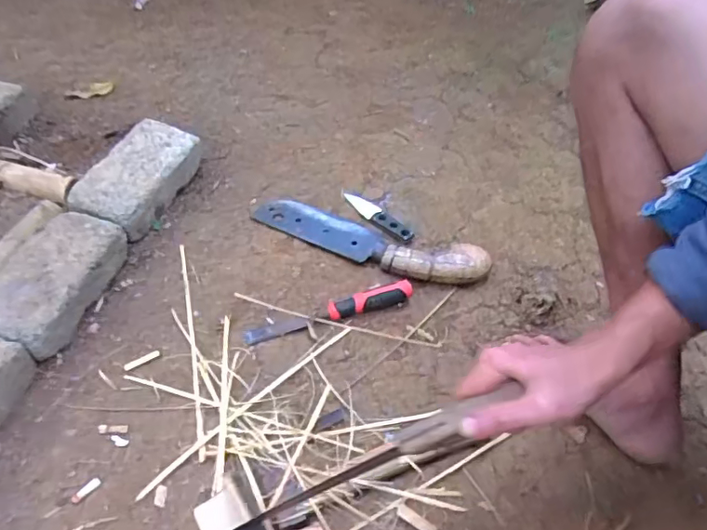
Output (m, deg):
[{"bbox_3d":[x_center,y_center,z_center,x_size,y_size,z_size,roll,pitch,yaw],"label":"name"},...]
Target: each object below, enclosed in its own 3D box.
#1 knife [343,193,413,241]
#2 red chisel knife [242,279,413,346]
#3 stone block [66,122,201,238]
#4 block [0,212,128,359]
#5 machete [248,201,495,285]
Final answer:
[{"bbox_3d":[0.040,-0.081,0.873,0.033,0.010,0.140,-33,59,-26],"label":"knife"},{"bbox_3d":[-0.034,0.059,0.740,0.237,0.028,0.033,-14,52,-13],"label":"red chisel knife"},{"bbox_3d":[-0.339,-0.135,0.859,0.108,0.078,0.212,18,53,9],"label":"stone block"},{"bbox_3d":[-0.403,0.023,0.723,0.127,0.076,0.205,12,51,8],"label":"block"},{"bbox_3d":[0.017,-0.043,0.821,0.376,0.037,0.086,20,52,14],"label":"machete"}]

